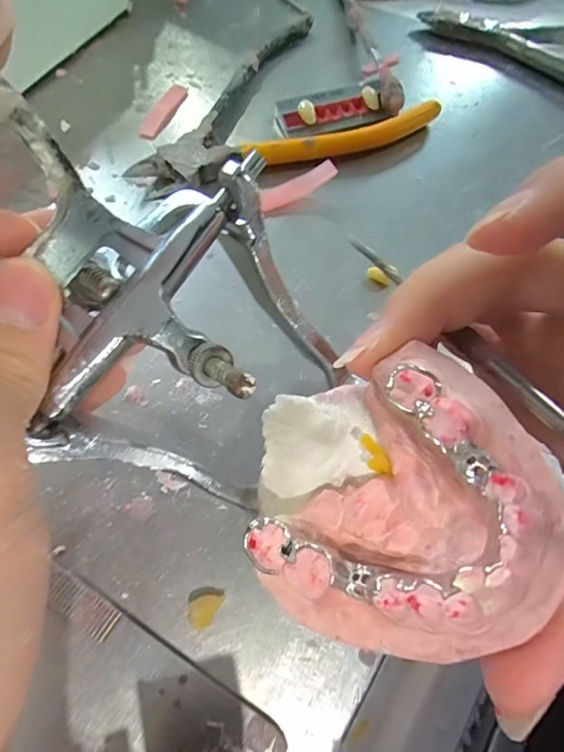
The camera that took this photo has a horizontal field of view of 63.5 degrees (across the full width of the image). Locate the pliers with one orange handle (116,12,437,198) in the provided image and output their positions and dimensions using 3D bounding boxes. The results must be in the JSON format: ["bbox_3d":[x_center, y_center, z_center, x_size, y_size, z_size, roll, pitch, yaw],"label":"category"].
[{"bbox_3d":[-0.010,-0.137,0.227,0.147,0.011,0.098,-22,70,-12],"label":"pliers with one orange handle"}]

